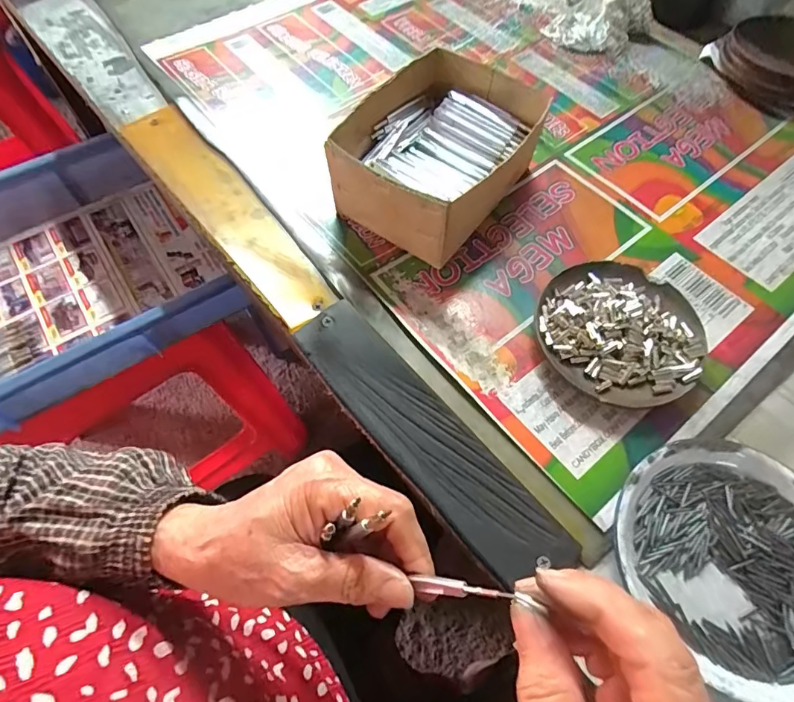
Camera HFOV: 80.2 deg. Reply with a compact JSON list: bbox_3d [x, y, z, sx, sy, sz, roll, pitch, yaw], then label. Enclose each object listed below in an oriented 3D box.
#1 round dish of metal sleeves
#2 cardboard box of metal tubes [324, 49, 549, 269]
[{"bbox_3d":[0.158,-0.014,0.337,0.110,0.024,0.110,0,63,0],"label":"round dish of metal sleeves"},{"bbox_3d":[0.035,-0.157,0.384,0.120,0.071,0.150,30,67,14],"label":"cardboard box of metal tubes"}]

